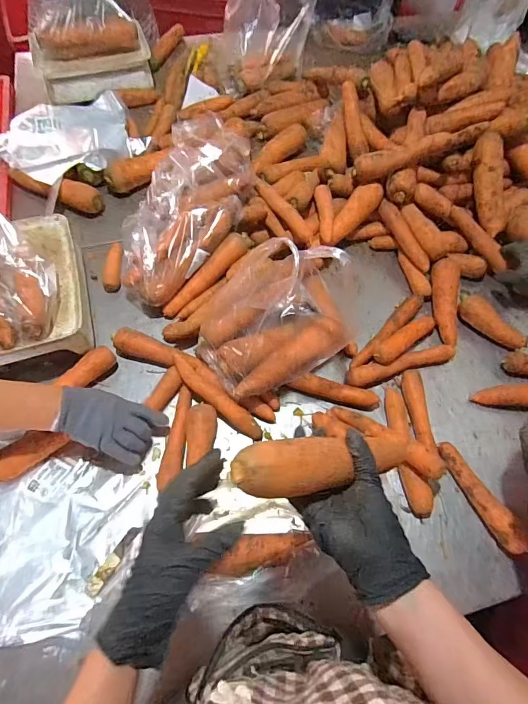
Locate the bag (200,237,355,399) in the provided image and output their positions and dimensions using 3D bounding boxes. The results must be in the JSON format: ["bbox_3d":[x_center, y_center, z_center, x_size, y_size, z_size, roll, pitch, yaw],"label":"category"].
[{"bbox_3d":[0.026,-0.065,0.638,0.250,0.215,0.168,-31,66,-17],"label":"bag"}]

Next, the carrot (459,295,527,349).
[{"bbox_3d":[0.429,-0.053,0.775,0.049,0.035,0.133,-35,70,-18],"label":"carrot"}]

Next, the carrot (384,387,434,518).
[{"bbox_3d":[0.230,0.152,0.657,0.037,0.029,0.206,-3,63,-5],"label":"carrot"}]

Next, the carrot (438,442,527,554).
[{"bbox_3d":[0.328,0.217,0.624,0.032,0.049,0.173,-22,66,-13],"label":"carrot"}]

